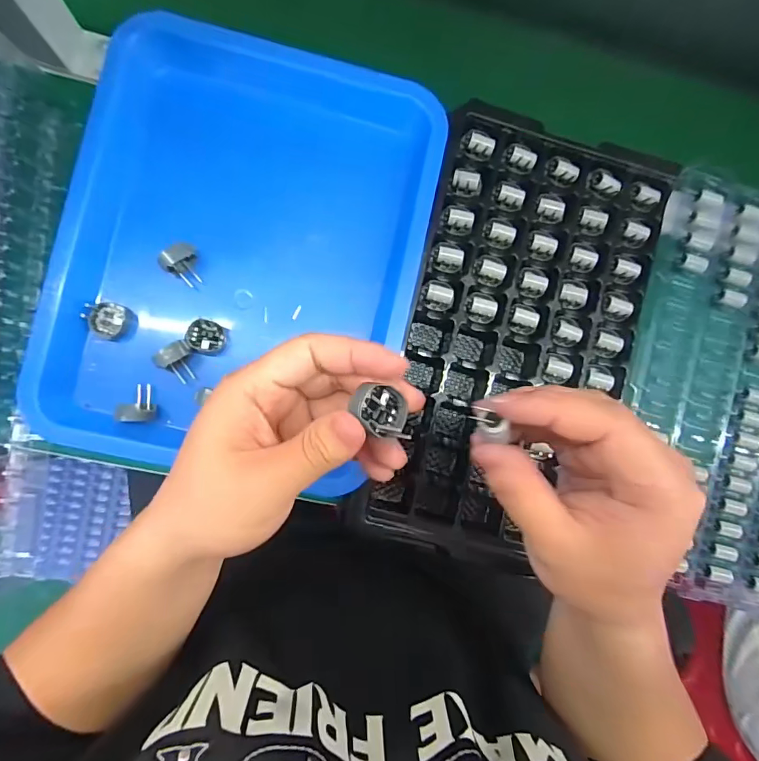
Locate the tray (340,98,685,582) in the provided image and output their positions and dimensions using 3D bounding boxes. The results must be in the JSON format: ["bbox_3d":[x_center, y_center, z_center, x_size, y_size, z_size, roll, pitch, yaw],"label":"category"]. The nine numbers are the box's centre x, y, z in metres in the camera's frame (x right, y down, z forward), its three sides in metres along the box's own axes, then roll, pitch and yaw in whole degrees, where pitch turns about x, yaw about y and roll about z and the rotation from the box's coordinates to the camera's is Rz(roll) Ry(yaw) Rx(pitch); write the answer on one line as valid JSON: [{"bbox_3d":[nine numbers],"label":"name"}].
[{"bbox_3d":[0.117,-0.052,0.386,0.191,0.039,0.317,15,85,-5],"label":"tray"}]

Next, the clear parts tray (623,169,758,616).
[{"bbox_3d":[0.325,0.009,0.403,0.222,0.019,0.362,14,85,-5],"label":"clear parts tray"}]

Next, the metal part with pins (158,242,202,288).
[{"bbox_3d":[-0.153,-0.092,0.362,0.026,0.037,0.019,-42,91,-7],"label":"metal part with pins"}]

